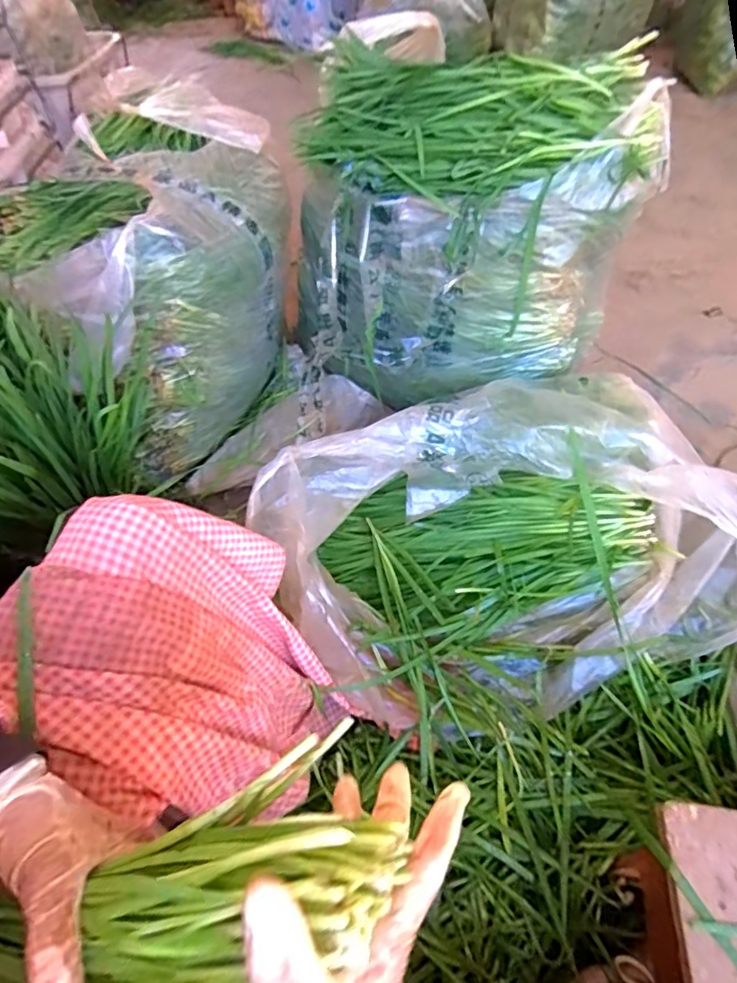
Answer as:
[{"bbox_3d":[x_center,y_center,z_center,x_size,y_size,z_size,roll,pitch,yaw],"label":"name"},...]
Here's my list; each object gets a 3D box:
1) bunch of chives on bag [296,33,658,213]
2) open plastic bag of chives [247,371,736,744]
[{"bbox_3d":[0.137,-0.536,0.750,0.452,0.116,0.273,2,52,1],"label":"bunch of chives on bag"},{"bbox_3d":[0.160,0.079,0.683,0.533,0.247,0.364,-14,53,-11],"label":"open plastic bag of chives"}]

